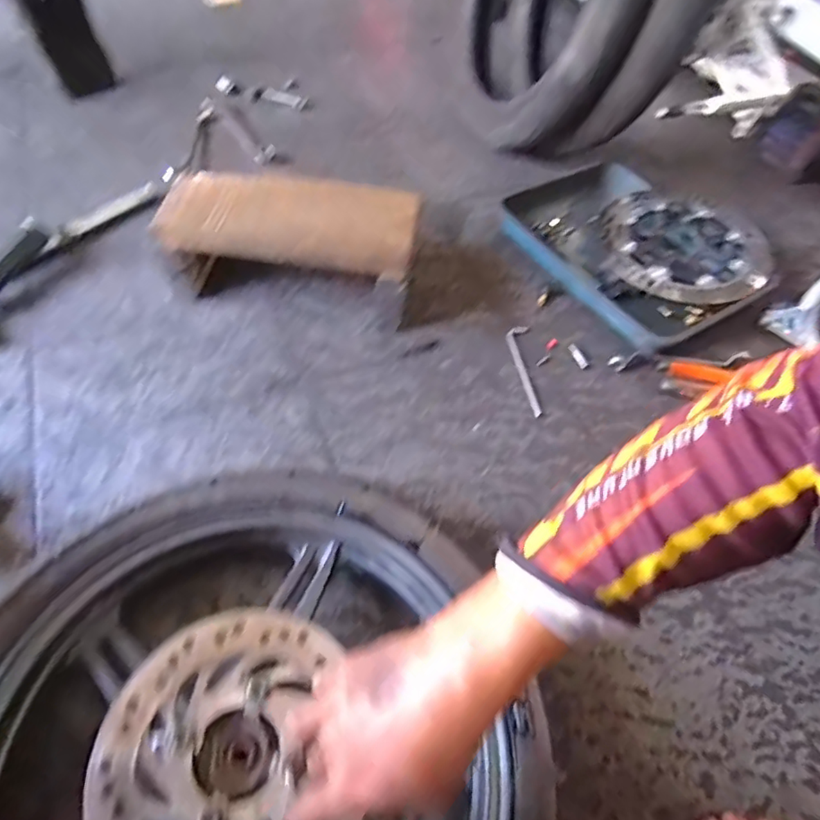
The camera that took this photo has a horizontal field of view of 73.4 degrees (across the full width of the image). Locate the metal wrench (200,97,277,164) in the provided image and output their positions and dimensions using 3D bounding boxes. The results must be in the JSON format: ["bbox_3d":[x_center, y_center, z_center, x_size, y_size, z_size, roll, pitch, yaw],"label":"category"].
[{"bbox_3d":[-0.307,-0.501,0.969,0.036,0.016,0.221,-32,64,-24],"label":"metal wrench"}]

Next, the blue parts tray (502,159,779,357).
[{"bbox_3d":[0.341,-0.253,0.839,0.314,0.054,0.330,-30,63,-23],"label":"blue parts tray"}]

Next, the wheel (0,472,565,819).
[{"bbox_3d":[-0.118,0.250,0.410,0.429,0.106,0.409,2,55,-3],"label":"wheel"}]

